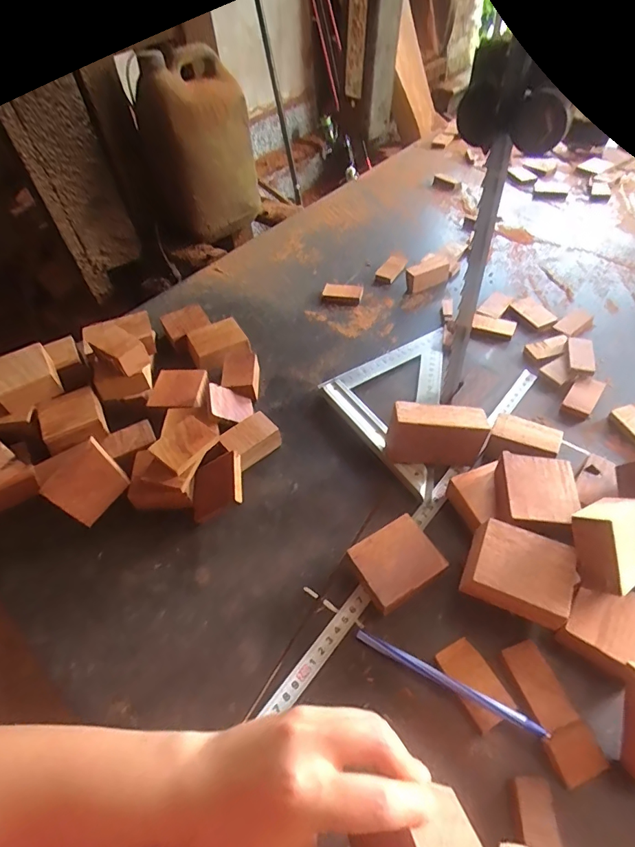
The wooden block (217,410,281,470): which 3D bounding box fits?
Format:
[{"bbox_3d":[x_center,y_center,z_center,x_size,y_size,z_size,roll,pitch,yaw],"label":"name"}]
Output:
[{"bbox_3d":[-0.069,0.017,0.473,0.055,0.031,0.038,-36,56,-22],"label":"wooden block"}]

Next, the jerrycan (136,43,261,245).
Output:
[{"bbox_3d":[-0.221,-0.494,0.837,0.161,0.297,0.168,-34,55,-21],"label":"jerrycan"}]

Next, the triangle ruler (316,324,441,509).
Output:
[{"bbox_3d":[0.072,-0.031,0.507,0.126,0.017,0.242,8,52,12],"label":"triangle ruler"}]

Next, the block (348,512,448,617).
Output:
[{"bbox_3d":[0.066,0.118,0.375,0.065,0.030,0.056,-27,53,-16],"label":"block"}]

